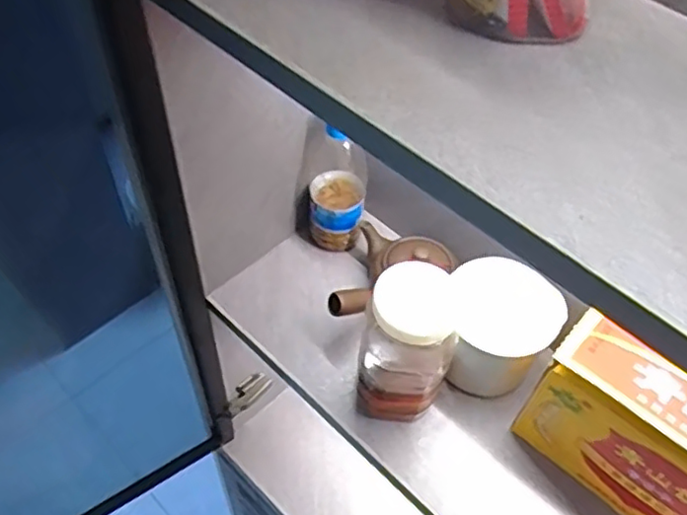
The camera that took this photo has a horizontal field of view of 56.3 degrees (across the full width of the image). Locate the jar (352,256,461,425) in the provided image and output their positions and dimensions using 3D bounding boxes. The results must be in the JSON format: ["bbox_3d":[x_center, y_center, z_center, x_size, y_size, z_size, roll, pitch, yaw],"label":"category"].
[{"bbox_3d":[0.056,0.083,0.588,0.080,0.164,0.081,2,53,-2],"label":"jar"}]

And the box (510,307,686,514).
[{"bbox_3d":[0.271,0.172,0.548,0.226,0.142,0.077,38,60,23],"label":"box"}]

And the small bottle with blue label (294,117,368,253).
[{"bbox_3d":[-0.014,-0.078,0.717,0.078,0.143,0.069,0,53,-3],"label":"small bottle with blue label"}]

